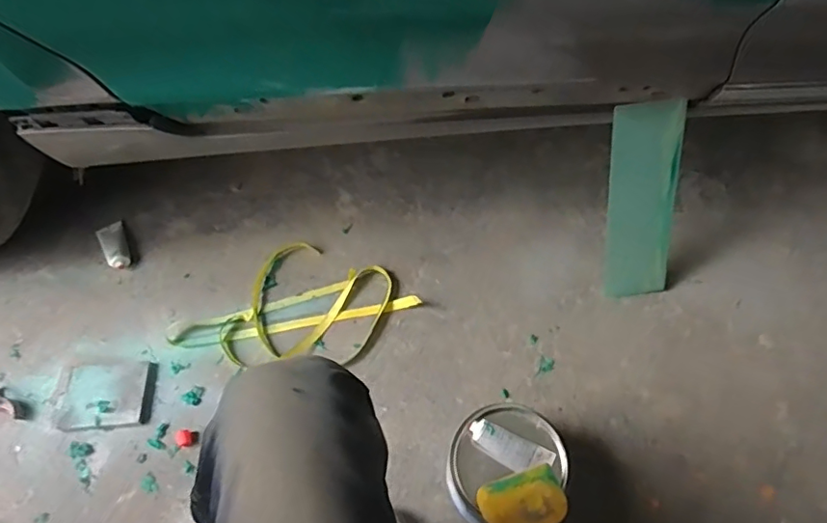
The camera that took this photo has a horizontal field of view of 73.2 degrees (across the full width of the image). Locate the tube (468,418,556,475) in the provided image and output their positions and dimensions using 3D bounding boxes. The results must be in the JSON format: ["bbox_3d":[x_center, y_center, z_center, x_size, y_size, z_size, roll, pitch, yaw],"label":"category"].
[{"bbox_3d":[0.123,0.238,0.705,0.108,0.015,0.040,22,63,12],"label":"tube"}]

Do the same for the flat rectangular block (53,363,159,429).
[{"bbox_3d":[-0.467,0.202,0.842,0.143,0.018,0.096,-4,59,-1],"label":"flat rectangular block"}]

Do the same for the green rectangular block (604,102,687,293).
[{"bbox_3d":[0.349,-0.082,0.843,0.098,0.308,0.023,-9,28,-4],"label":"green rectangular block"}]

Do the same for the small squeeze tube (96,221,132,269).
[{"bbox_3d":[-0.523,-0.026,0.976,0.043,0.016,0.096,-25,62,-13],"label":"small squeeze tube"}]

